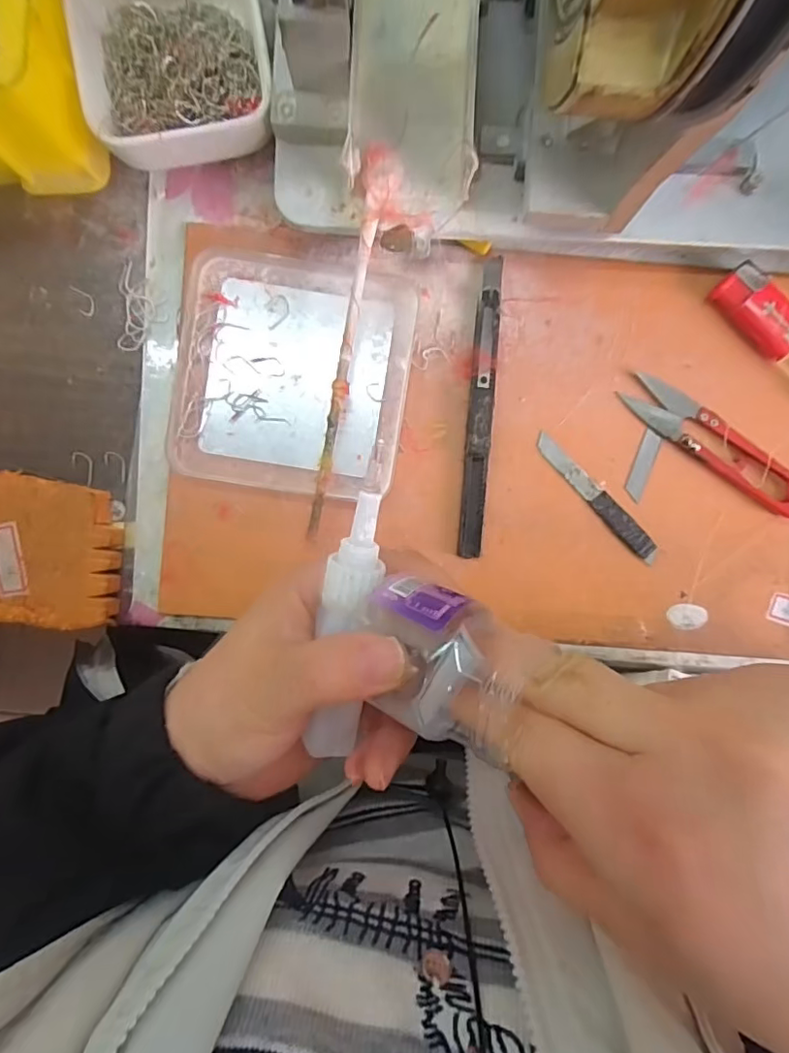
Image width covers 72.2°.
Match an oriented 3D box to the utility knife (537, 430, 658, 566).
[{"bbox_3d":[0.098,-0.014,0.262,0.010,0.004,0.080,-43,91,1],"label":"utility knife"}]

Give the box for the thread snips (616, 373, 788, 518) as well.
[{"bbox_3d":[0.155,-0.038,0.259,0.100,0.010,0.022,36,91,-1],"label":"thread snips"}]

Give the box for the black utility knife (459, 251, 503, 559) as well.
[{"bbox_3d":[0.042,-0.056,0.258,0.011,0.008,0.140,5,92,0],"label":"black utility knife"}]

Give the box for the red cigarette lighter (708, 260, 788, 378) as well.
[{"bbox_3d":[0.187,-0.089,0.257,0.081,0.012,0.025,42,91,-1],"label":"red cigarette lighter"}]

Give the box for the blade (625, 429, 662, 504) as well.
[{"bbox_3d":[0.121,-0.030,0.263,0.009,0.004,0.033,19,92,-1],"label":"blade"}]

